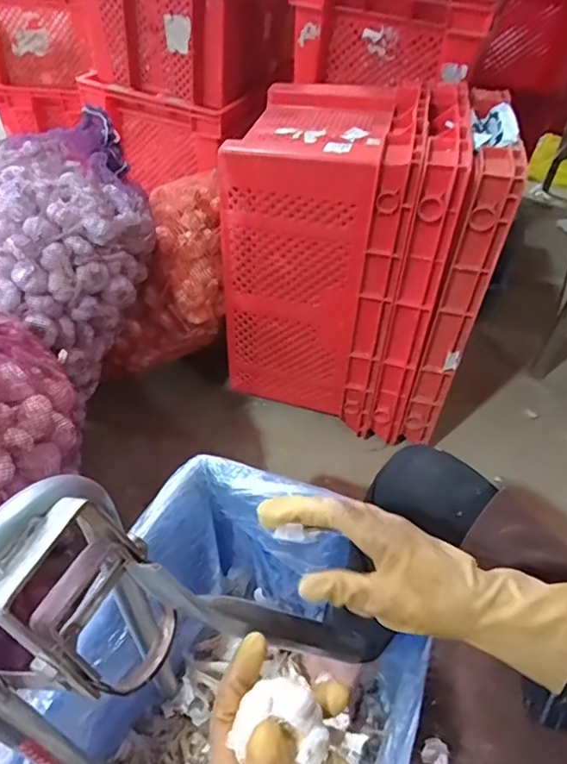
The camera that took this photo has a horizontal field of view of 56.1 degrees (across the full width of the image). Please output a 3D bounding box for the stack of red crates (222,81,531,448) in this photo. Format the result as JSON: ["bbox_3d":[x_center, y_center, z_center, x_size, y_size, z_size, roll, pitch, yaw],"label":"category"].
[{"bbox_3d":[0.146,-0.266,1.099,0.454,0.555,0.426,11,45,6],"label":"stack of red crates"}]

